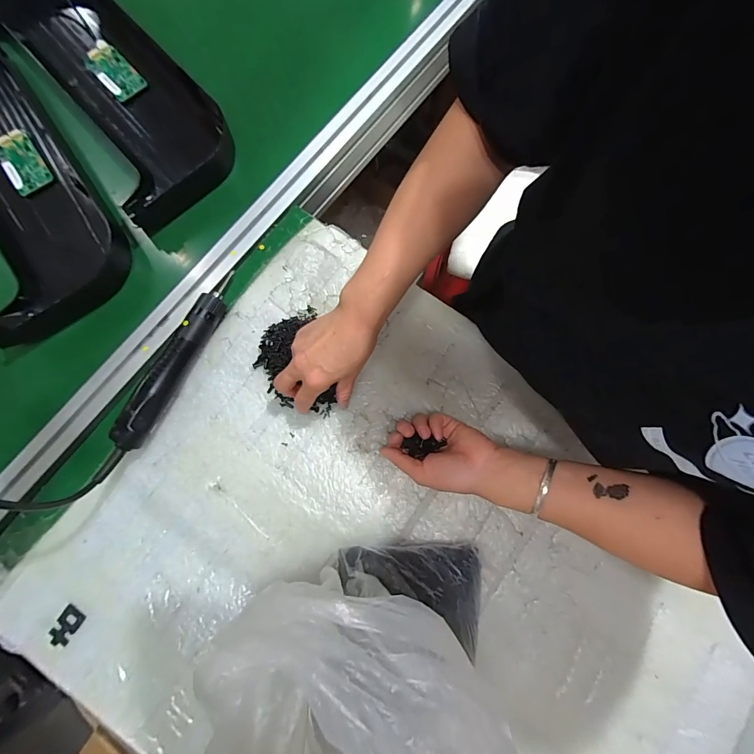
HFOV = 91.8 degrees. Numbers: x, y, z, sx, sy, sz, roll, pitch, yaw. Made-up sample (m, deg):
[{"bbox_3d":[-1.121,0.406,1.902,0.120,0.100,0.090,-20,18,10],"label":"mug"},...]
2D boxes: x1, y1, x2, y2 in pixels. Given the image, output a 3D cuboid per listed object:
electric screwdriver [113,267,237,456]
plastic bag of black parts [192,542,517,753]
[{"bbox_3d":[-0.236,-0.026,0.433,0.031,0.040,0.226,23,80,4],"label":"electric screwdriver"},{"bbox_3d":[-0.009,0.241,0.284,0.202,0.223,0.188,9,79,1],"label":"plastic bag of black parts"}]

